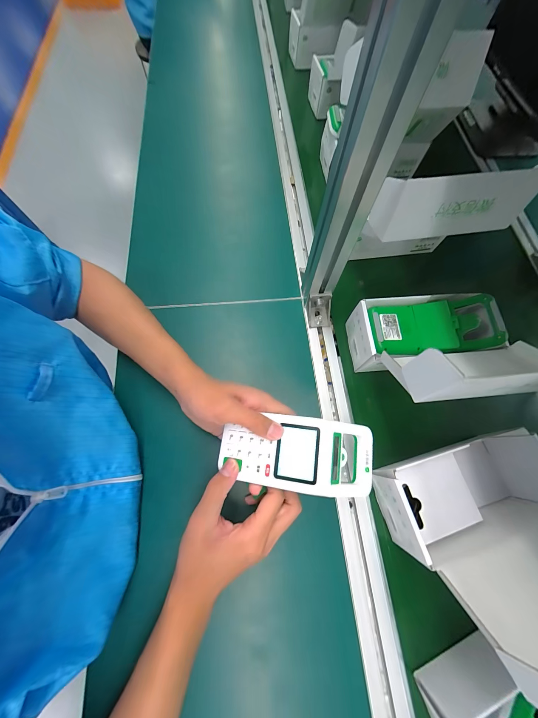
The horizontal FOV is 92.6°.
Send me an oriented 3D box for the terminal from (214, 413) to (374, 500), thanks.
[{"bbox_3d":[0.034,0.103,0.278,0.169,0.039,0.075,5,69,-5],"label":"terminal"}]

